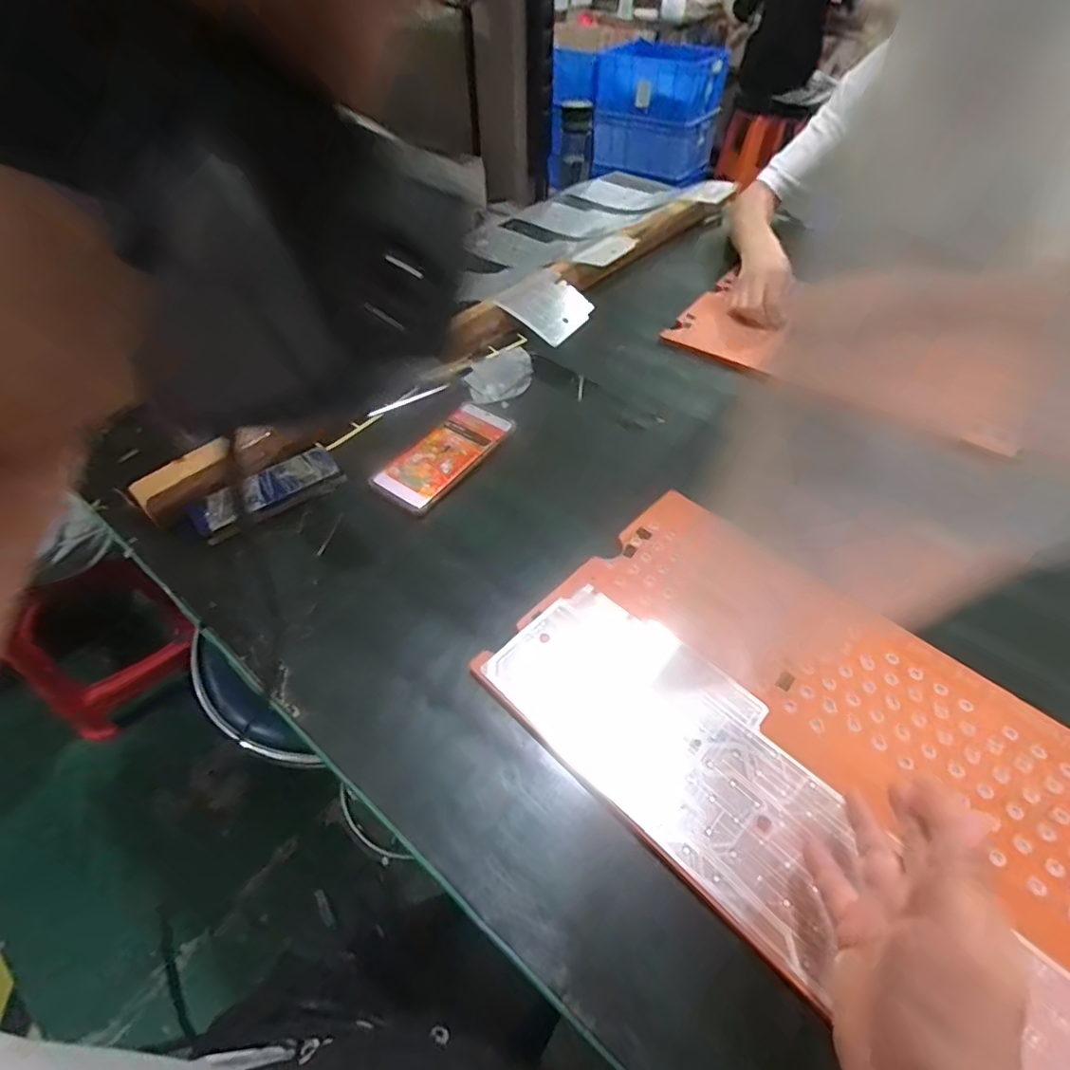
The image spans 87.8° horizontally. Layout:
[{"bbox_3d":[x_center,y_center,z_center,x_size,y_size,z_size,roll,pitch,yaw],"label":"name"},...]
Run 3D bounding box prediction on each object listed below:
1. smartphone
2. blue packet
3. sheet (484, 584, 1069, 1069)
[{"bbox_3d":[-0.097,-0.092,0.619,0.080,0.012,0.180,28,56,23],"label":"smartphone"},{"bbox_3d":[-0.281,-0.046,0.585,0.147,0.028,0.058,-31,56,-22],"label":"blue packet"},{"bbox_3d":[0.147,0.184,0.378,0.132,0.008,0.406,-38,58,-24],"label":"sheet"}]

